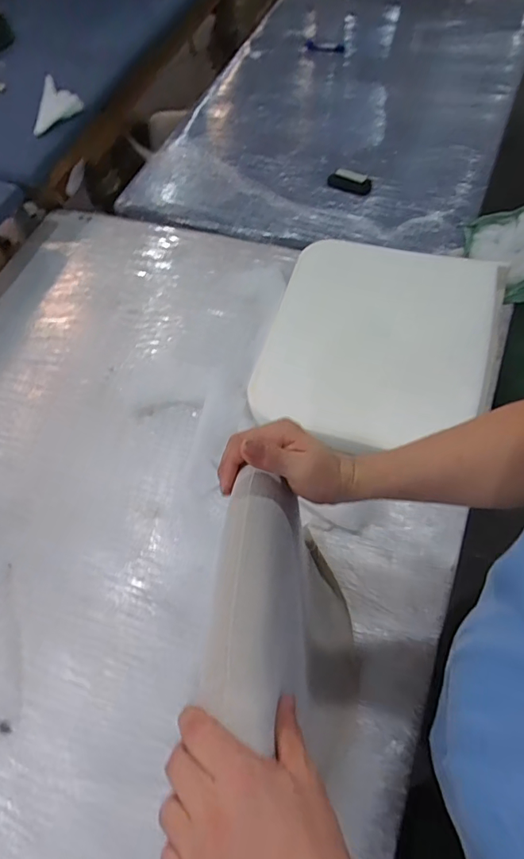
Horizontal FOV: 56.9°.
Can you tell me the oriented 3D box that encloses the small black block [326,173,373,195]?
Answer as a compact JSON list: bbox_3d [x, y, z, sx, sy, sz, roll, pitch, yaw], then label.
[{"bbox_3d":[0.212,-0.607,1.193,0.116,0.019,0.061,20,66,17],"label":"small black block"}]

